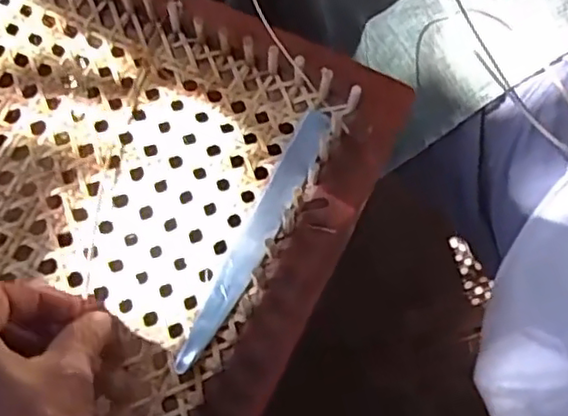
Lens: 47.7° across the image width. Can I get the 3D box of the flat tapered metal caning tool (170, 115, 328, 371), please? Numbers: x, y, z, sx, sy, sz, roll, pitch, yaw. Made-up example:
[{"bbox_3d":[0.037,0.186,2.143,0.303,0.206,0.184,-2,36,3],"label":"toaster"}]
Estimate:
[{"bbox_3d":[-0.013,0.012,0.321,0.017,0.010,0.147,26,75,8],"label":"flat tapered metal caning tool"}]

